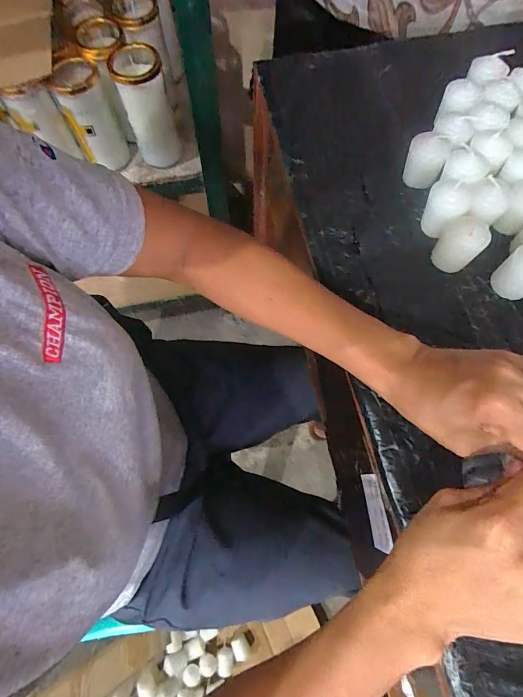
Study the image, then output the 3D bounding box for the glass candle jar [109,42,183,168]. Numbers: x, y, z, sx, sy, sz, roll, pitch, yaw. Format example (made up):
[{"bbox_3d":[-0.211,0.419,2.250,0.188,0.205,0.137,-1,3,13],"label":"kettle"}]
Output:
[{"bbox_3d":[-0.168,-0.357,0.551,0.068,0.146,0.075,-17,71,-7],"label":"glass candle jar"}]

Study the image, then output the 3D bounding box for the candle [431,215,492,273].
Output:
[{"bbox_3d":[0.181,-0.097,0.335,0.032,0.048,0.037,-26,72,-8],"label":"candle"}]

